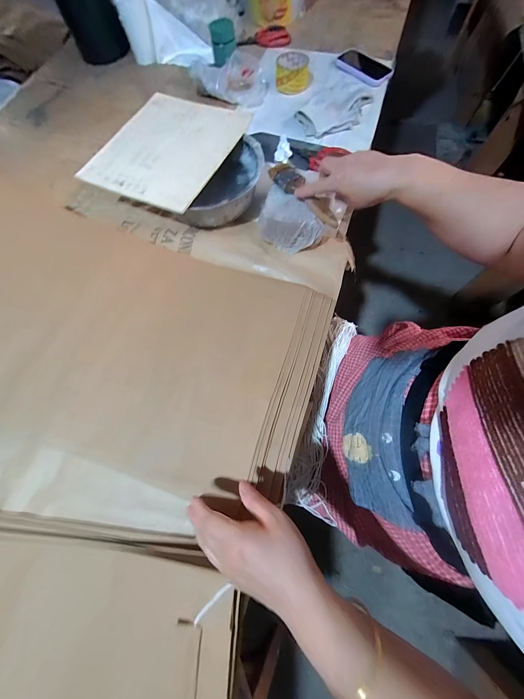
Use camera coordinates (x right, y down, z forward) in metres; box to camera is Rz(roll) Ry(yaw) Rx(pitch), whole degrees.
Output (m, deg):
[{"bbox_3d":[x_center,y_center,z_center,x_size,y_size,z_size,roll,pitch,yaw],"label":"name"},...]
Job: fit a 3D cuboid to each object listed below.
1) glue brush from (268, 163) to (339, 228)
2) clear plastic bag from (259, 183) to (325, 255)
[{"bbox_3d":[0.076,-0.275,0.411,0.040,0.017,0.172,-34,74,-10],"label":"glue brush"},{"bbox_3d":[0.052,-0.230,0.433,0.121,0.060,0.072,31,76,12],"label":"clear plastic bag"}]

